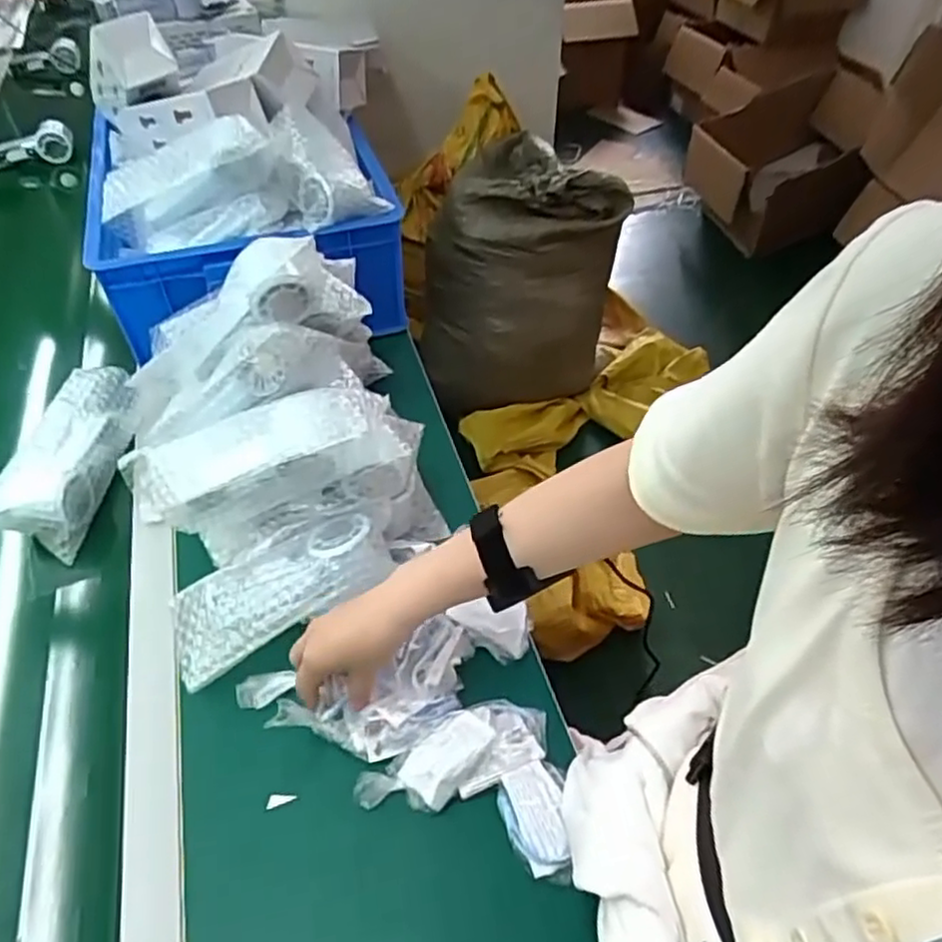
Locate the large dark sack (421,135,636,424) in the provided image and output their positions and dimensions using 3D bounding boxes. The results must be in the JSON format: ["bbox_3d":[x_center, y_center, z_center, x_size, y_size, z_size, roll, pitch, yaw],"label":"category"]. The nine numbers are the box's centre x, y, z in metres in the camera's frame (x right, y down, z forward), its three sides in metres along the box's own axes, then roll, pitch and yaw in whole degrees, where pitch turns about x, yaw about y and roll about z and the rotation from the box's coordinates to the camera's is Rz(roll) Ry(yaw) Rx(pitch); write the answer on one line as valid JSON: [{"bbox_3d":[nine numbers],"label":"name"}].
[{"bbox_3d":[0.106,-0.494,1.792,0.462,0.543,0.427,-5,47,-5],"label":"large dark sack"}]

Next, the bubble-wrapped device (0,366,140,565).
[{"bbox_3d":[-0.406,-0.015,0.729,0.077,0.068,0.201,8,48,8],"label":"bubble-wrapped device"}]

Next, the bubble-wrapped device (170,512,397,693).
[{"bbox_3d":[-0.164,0.101,0.601,0.187,0.035,0.083,-28,51,-3],"label":"bubble-wrapped device"}]

